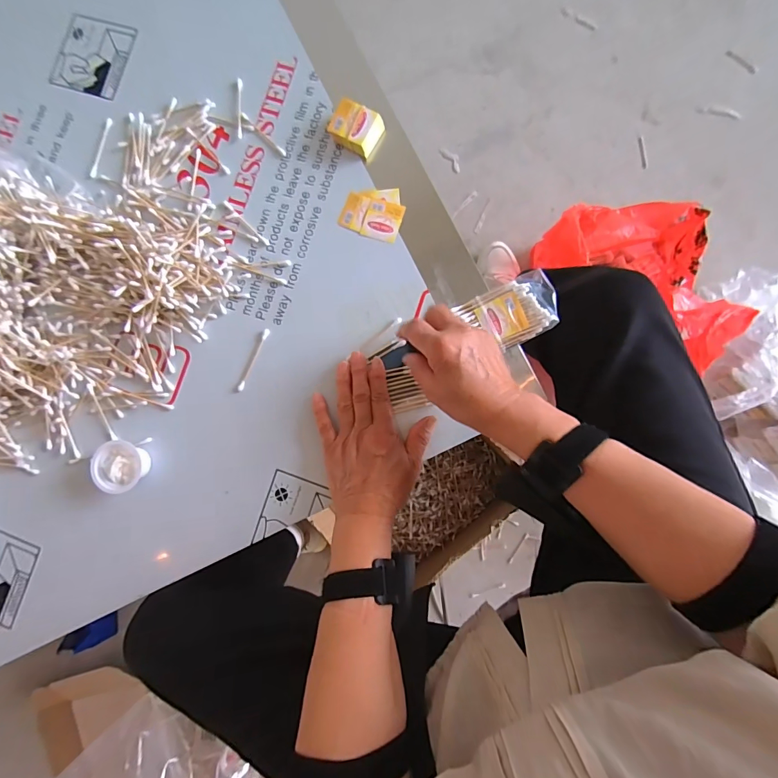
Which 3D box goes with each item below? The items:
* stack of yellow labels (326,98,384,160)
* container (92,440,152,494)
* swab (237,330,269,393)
[{"bbox_3d":[-0.035,-0.282,0.432,0.051,0.022,0.041,28,88,5],"label":"stack of yellow labels"},{"bbox_3d":[-0.285,0.082,0.426,0.049,0.031,0.053,0,86,3],"label":"container"},{"bbox_3d":[-0.148,-0.032,0.431,0.007,0.004,0.073,24,88,5],"label":"swab"}]

